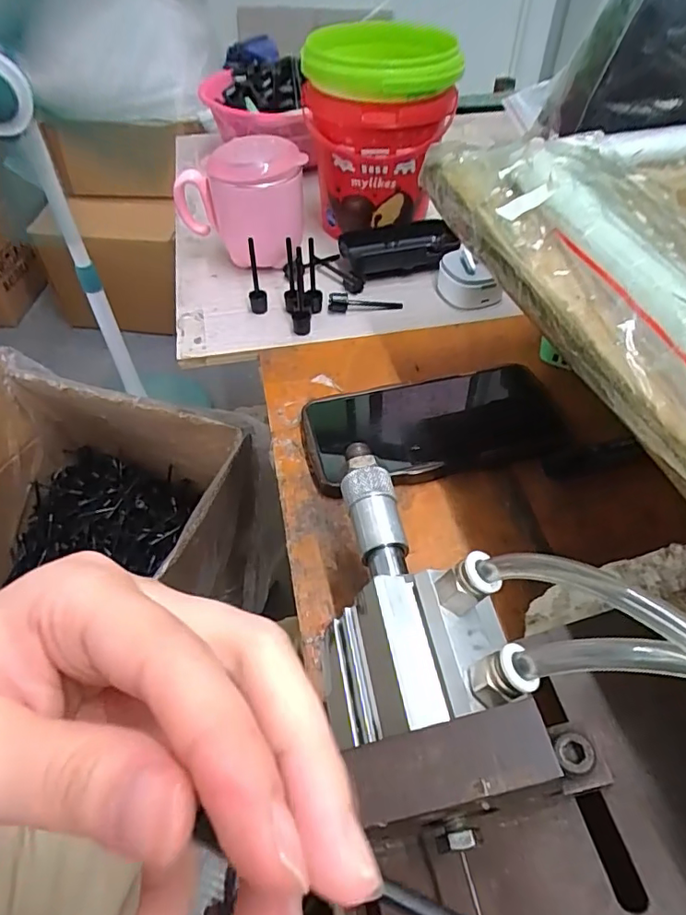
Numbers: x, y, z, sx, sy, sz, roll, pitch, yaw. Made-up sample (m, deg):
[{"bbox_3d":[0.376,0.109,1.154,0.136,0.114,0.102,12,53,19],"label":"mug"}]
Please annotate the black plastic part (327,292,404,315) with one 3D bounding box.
[{"bbox_3d":[0.019,-0.134,0.458,0.062,0.016,0.016,-6,50,-5],"label":"black plastic part"}]

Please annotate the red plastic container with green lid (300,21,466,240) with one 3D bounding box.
[{"bbox_3d":[0.031,-0.296,0.486,0.123,0.137,0.112,1,49,1],"label":"red plastic container with green lid"}]

